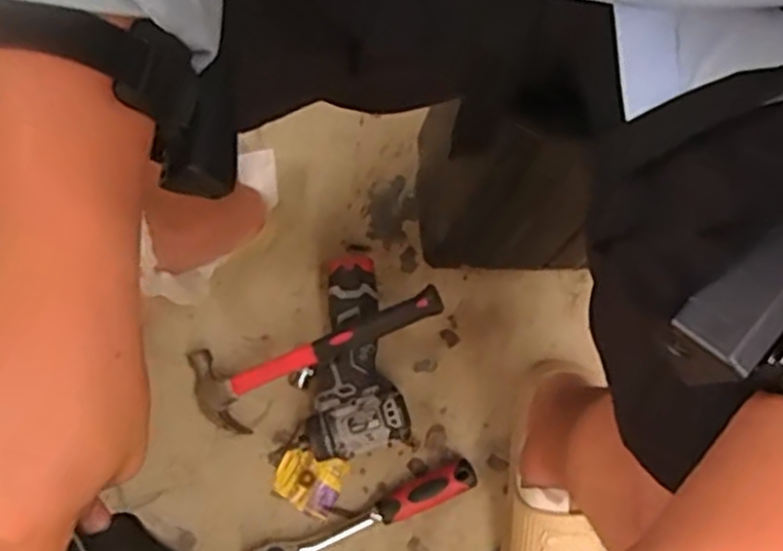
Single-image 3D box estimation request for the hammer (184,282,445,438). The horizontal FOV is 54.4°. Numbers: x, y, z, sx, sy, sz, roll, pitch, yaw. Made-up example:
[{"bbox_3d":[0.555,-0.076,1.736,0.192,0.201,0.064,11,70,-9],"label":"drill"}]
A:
[{"bbox_3d":[-0.076,0.082,0.801,0.285,0.040,0.089,-24,77,12],"label":"hammer"}]

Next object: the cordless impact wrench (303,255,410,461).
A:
[{"bbox_3d":[-0.054,0.086,0.823,0.109,0.063,0.211,-13,77,-2],"label":"cordless impact wrench"}]

